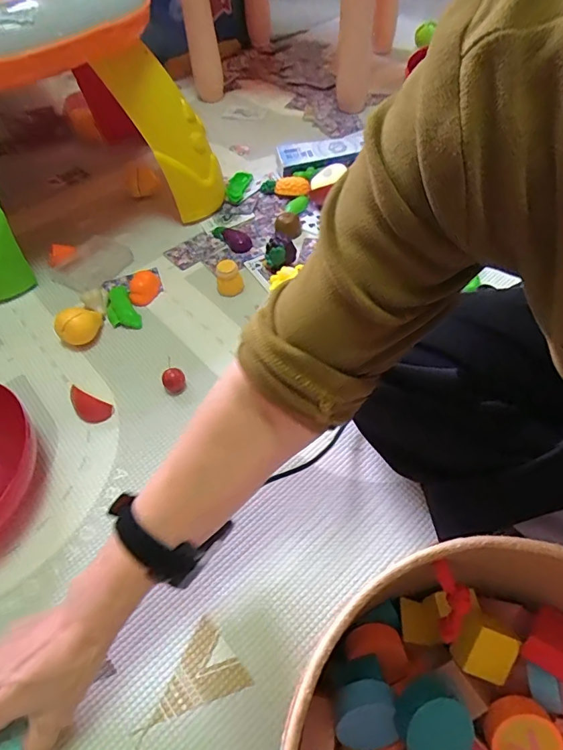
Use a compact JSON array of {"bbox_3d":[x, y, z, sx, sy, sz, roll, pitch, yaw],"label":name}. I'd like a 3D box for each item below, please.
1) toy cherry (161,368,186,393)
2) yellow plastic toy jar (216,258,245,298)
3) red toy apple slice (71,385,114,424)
[{"bbox_3d":[-0.131,0.008,0.546,0.027,0.024,0.021,-23,56,-11],"label":"toy cherry"},{"bbox_3d":[-0.075,-0.137,0.636,0.036,0.044,0.031,-14,54,-6],"label":"yellow plastic toy jar"},{"bbox_3d":[-0.228,0.038,0.529,0.052,0.026,0.026,18,58,17],"label":"red toy apple slice"}]

